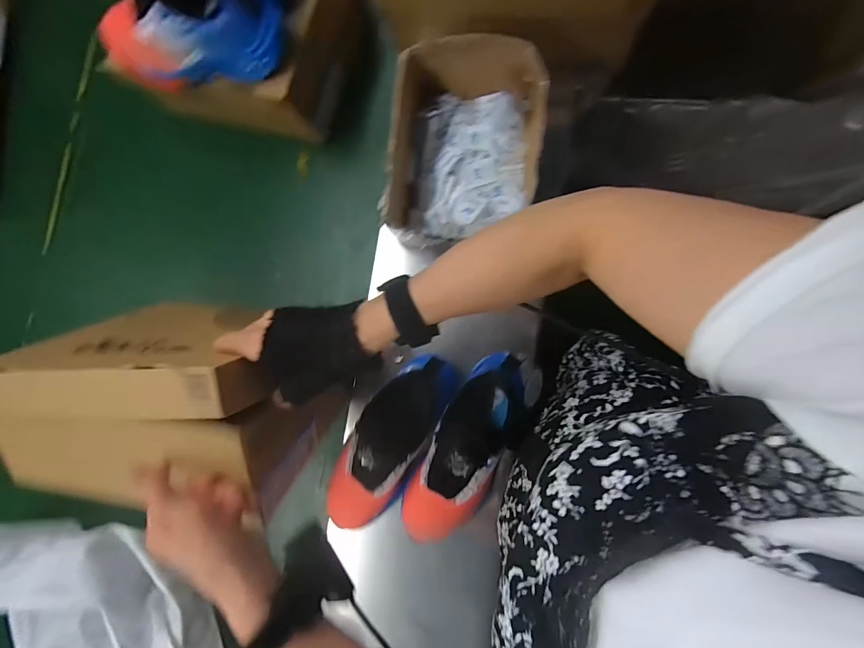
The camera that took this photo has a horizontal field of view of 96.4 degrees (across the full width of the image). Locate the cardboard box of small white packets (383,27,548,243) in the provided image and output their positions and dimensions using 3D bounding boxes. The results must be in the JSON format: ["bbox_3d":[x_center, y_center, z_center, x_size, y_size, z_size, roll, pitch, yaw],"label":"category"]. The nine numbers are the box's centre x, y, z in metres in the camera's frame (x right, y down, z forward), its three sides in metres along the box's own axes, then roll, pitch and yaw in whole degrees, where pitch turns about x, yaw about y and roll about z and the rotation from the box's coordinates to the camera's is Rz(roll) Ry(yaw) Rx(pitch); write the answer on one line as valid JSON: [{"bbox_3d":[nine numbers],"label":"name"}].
[{"bbox_3d":[0.045,-0.214,0.482,0.174,0.091,0.223,7,87,9],"label":"cardboard box of small white packets"}]

